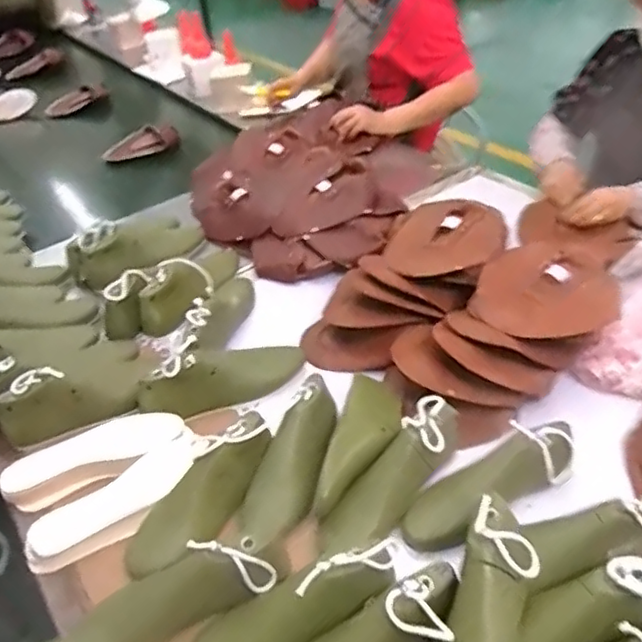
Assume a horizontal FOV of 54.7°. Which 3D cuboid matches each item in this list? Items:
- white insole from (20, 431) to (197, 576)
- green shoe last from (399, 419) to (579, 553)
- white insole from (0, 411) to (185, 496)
[{"bbox_3d":[-0.263,0.233,0.808,0.241,0.027,0.083,-34,49,-23],"label":"white insole"},{"bbox_3d":[0.210,0.203,0.774,0.247,0.073,0.075,-30,42,-4],"label":"green shoe last"},{"bbox_3d":[-0.317,0.177,0.866,0.240,0.011,0.074,-20,40,-16],"label":"white insole"}]

